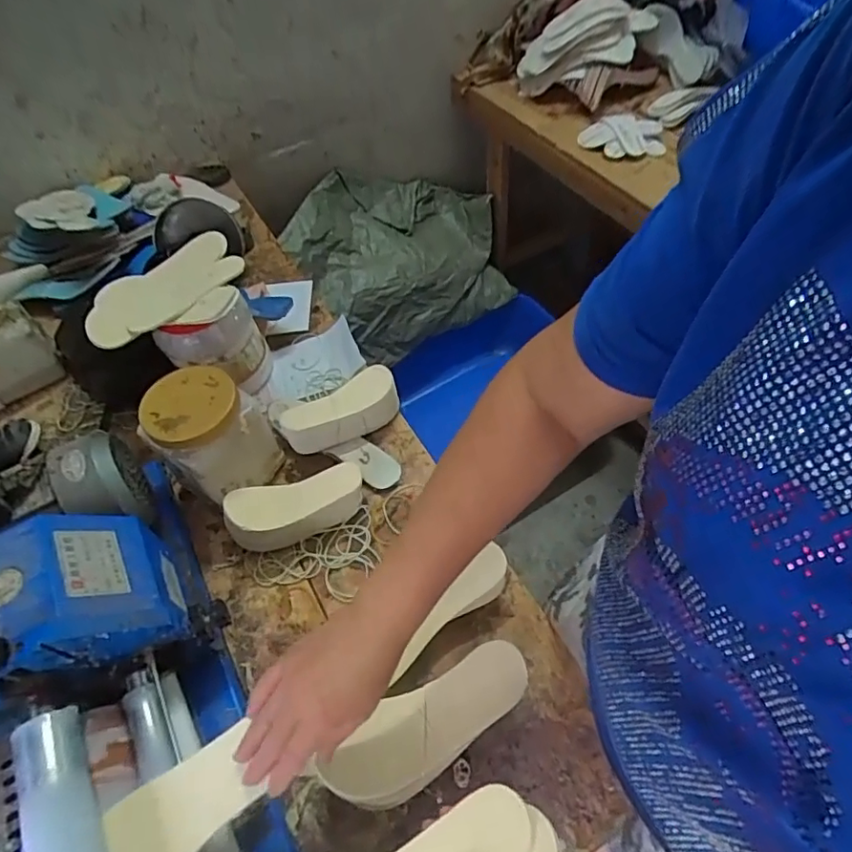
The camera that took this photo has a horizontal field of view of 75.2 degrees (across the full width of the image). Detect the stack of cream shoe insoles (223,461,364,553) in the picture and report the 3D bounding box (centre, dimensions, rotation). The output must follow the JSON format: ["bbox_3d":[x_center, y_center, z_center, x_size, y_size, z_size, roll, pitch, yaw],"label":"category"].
[{"bbox_3d":[-0.169,0.109,0.732,0.176,0.076,0.068,-15,60,-6],"label":"stack of cream shoe insoles"}]

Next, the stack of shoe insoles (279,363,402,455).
[{"bbox_3d":[-0.121,-0.018,0.810,0.169,0.072,0.069,-32,63,-16],"label":"stack of shoe insoles"}]

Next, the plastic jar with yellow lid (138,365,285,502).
[{"bbox_3d":[-0.283,0.017,0.747,0.115,0.182,0.123,-1,59,2],"label":"plastic jar with yellow lid"}]

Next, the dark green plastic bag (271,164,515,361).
[{"bbox_3d":[-0.061,-0.466,1.515,0.603,0.493,0.128,-35,22,-24],"label":"dark green plastic bag"}]

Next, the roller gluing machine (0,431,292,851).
[{"bbox_3d":[-0.324,0.270,0.507,0.273,0.252,0.619,-33,63,-16],"label":"roller gluing machine"}]

